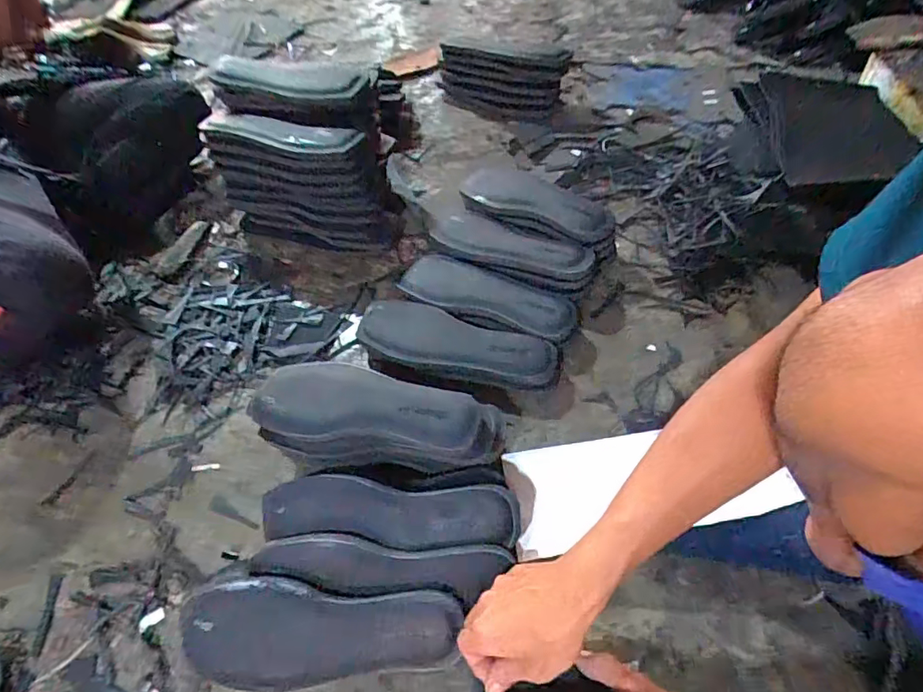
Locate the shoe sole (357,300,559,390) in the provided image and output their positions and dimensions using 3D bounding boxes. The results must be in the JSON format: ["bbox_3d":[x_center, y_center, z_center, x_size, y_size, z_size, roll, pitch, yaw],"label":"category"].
[{"bbox_3d":[-0.008,-0.005,0.653,0.254,0.022,0.086,12,55,13],"label":"shoe sole"}]

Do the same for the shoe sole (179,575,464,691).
[{"bbox_3d":[-0.119,0.248,0.453,0.230,0.010,0.086,1,80,-3],"label":"shoe sole"}]

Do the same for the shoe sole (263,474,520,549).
[{"bbox_3d":[-0.068,0.158,0.499,0.239,0.009,0.059,2,73,5],"label":"shoe sole"}]

